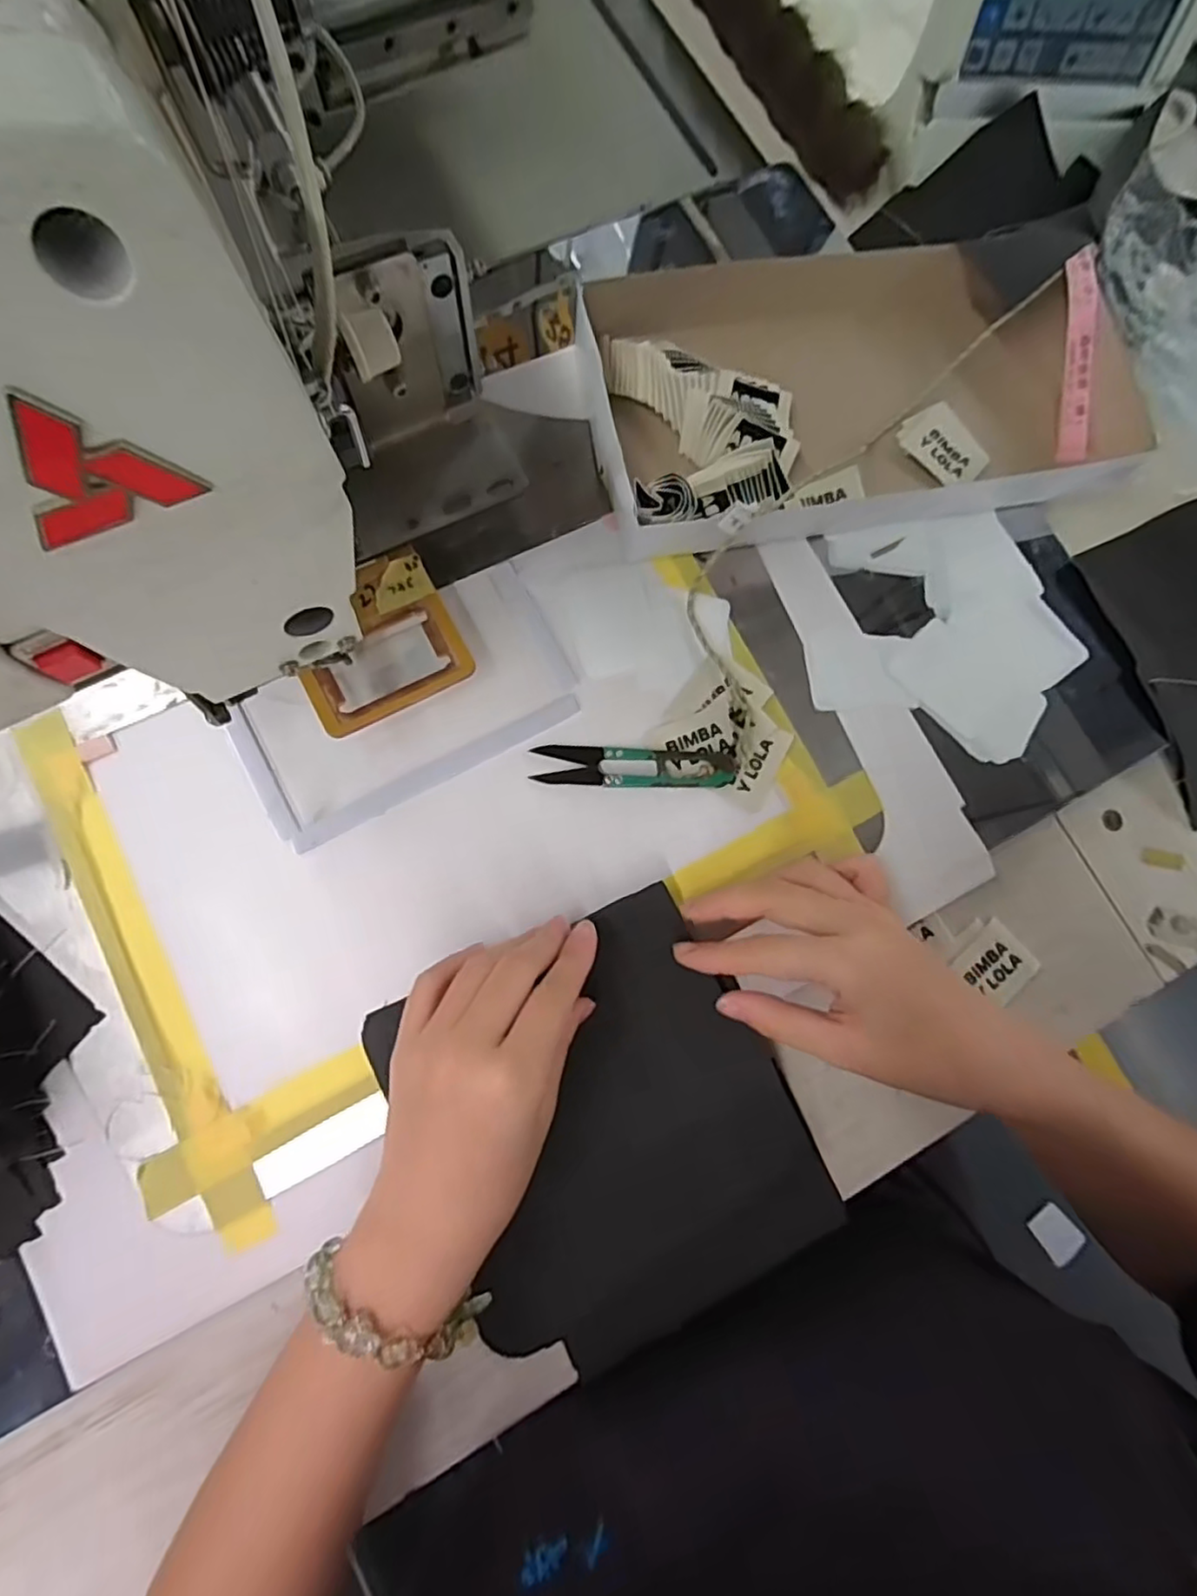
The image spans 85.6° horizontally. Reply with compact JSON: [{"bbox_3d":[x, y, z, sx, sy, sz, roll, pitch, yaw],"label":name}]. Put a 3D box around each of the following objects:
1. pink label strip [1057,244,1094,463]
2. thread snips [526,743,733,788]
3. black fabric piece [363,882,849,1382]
[{"bbox_3d":[0.295,-0.272,0.398,0.016,0.007,0.117,-1,103,19],"label":"pink label strip"},{"bbox_3d":[0.019,-0.017,0.341,0.105,0.006,0.021,3,78,-4],"label":"thread snips"},{"bbox_3d":[0.009,0.167,0.326,0.176,0.011,0.201,-23,88,-9],"label":"black fabric piece"}]

